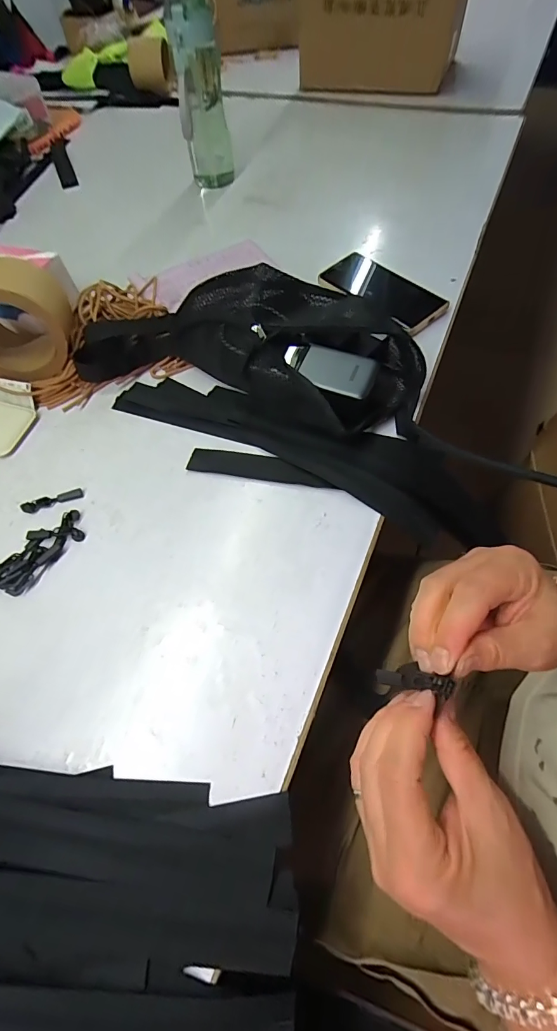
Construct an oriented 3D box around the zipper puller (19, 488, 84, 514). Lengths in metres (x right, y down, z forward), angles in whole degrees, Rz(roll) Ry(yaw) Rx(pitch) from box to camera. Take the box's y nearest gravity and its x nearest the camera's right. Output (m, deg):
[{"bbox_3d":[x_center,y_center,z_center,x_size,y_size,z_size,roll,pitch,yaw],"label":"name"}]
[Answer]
[{"bbox_3d":[-0.228,-0.014,0.405,0.058,0.007,0.014,-20,63,-7],"label":"zipper puller"}]

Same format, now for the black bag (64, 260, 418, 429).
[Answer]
[{"bbox_3d":[-0.026,-0.201,0.453,0.365,0.067,0.189,15,64,11],"label":"black bag"}]

